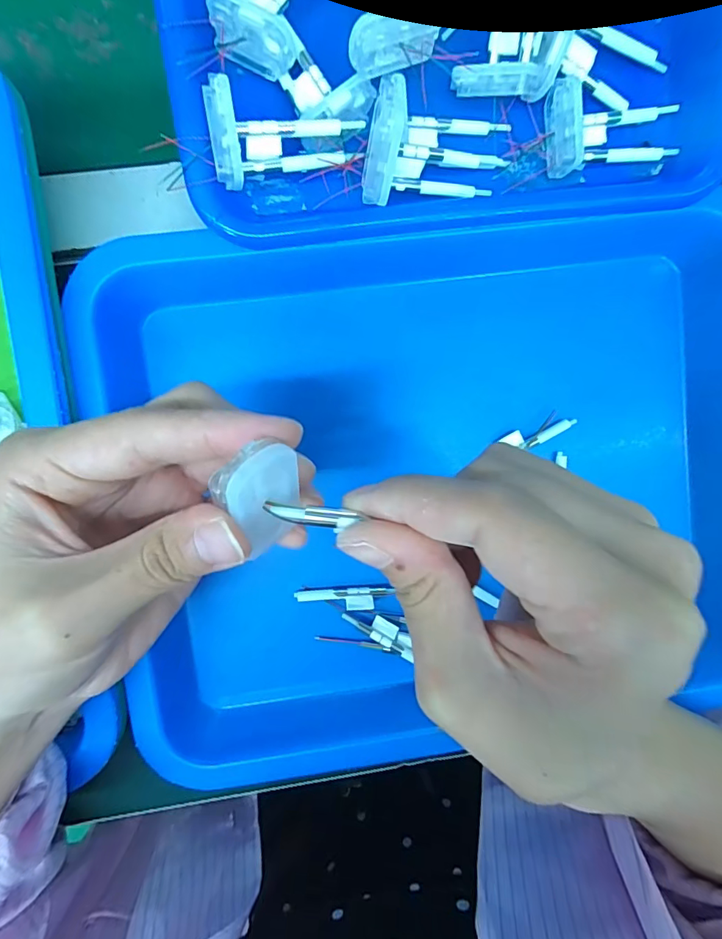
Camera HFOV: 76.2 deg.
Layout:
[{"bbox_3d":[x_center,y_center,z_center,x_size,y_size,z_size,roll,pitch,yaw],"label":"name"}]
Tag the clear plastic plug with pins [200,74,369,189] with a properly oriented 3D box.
[{"bbox_3d":[-0.031,-0.138,0.193,0.065,0.015,0.033,-13,92,-24],"label":"clear plastic plug with pins"}]

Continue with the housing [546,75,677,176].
[{"bbox_3d":[0.117,-0.162,0.217,0.067,0.020,0.035,-15,95,-3],"label":"housing"}]

